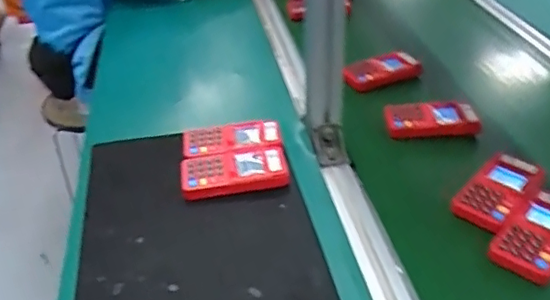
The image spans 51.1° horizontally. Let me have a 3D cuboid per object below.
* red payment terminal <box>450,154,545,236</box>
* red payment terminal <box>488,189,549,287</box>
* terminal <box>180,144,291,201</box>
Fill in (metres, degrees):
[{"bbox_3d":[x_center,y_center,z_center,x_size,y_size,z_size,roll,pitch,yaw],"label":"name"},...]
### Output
[{"bbox_3d":[0.258,0.046,0.657,0.064,0.019,0.119,27,45,34],"label":"red payment terminal"},{"bbox_3d":[0.278,0.088,0.606,0.060,0.026,0.115,26,45,34],"label":"red payment terminal"},{"bbox_3d":[-0.048,0.023,0.684,0.123,0.026,0.065,-6,36,-5],"label":"terminal"}]

